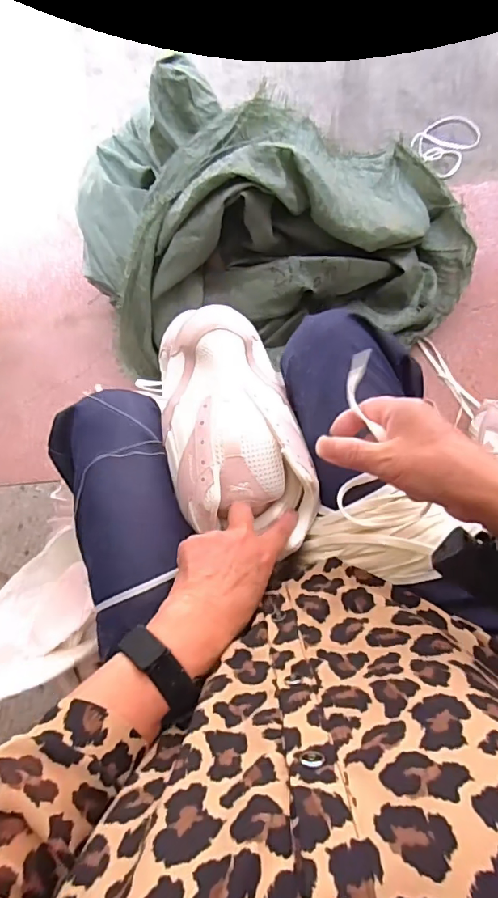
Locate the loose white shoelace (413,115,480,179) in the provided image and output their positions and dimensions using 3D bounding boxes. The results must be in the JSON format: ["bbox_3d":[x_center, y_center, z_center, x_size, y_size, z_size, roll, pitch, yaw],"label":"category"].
[{"bbox_3d":[0.408,-0.621,0.977,0.115,0.010,0.116,-1,86,15],"label":"loose white shoelace"}]

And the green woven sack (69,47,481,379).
[{"bbox_3d":[0.046,-0.391,0.786,0.660,0.276,0.426,-8,83,4],"label":"green woven sack"}]

